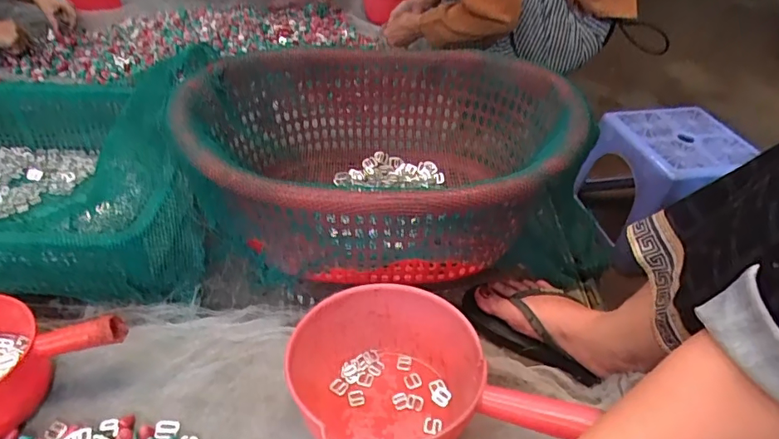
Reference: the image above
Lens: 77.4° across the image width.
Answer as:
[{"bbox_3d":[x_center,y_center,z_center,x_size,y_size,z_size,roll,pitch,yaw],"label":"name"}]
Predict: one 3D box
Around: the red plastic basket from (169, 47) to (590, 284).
[{"bbox_3d":[-0.015,-0.089,0.716,0.475,0.225,0.478,2,42,-2],"label":"red plastic basket"}]

